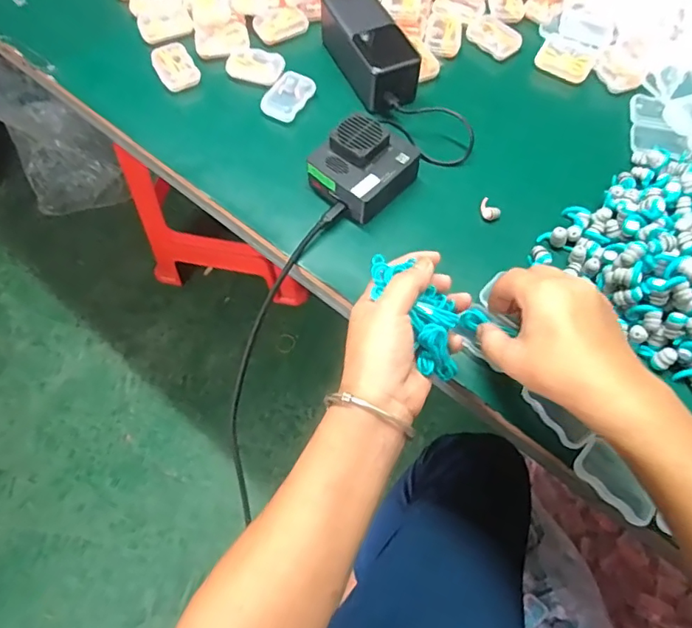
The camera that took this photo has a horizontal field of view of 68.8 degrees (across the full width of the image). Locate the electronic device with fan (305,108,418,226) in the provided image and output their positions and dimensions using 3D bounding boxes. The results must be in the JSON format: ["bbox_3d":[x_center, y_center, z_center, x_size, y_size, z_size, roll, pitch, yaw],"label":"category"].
[{"bbox_3d":[0.017,-0.133,0.447,0.082,0.048,0.069,-42,71,-18],"label":"electronic device with fan"}]

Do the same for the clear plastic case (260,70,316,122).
[{"bbox_3d":[-0.057,-0.216,0.504,0.037,0.013,0.053,29,67,13],"label":"clear plastic case"}]

